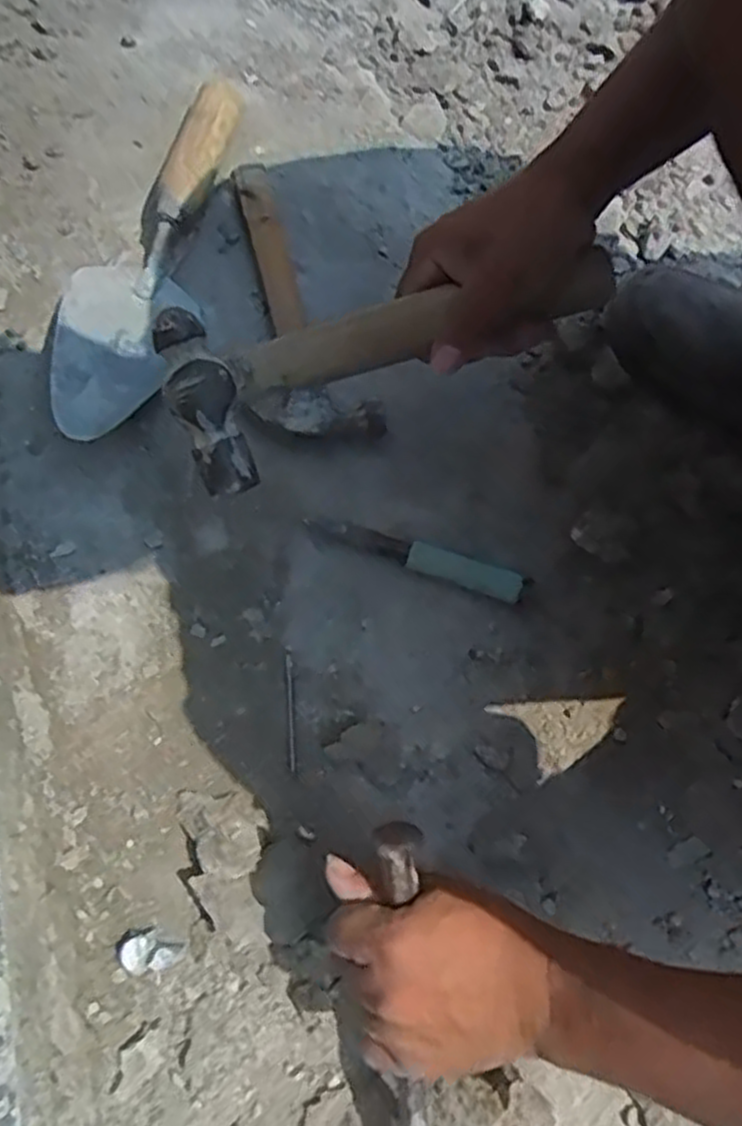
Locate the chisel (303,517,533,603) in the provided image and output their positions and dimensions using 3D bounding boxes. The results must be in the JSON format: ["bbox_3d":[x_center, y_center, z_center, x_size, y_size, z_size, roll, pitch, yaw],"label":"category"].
[{"bbox_3d":[0.031,-0.005,0.540,0.151,0.010,0.020,18,78,5],"label":"chisel"}]

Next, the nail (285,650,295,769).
[{"bbox_3d":[-0.052,0.094,0.510,0.005,0.004,0.075,-4,77,0],"label":"nail"}]

